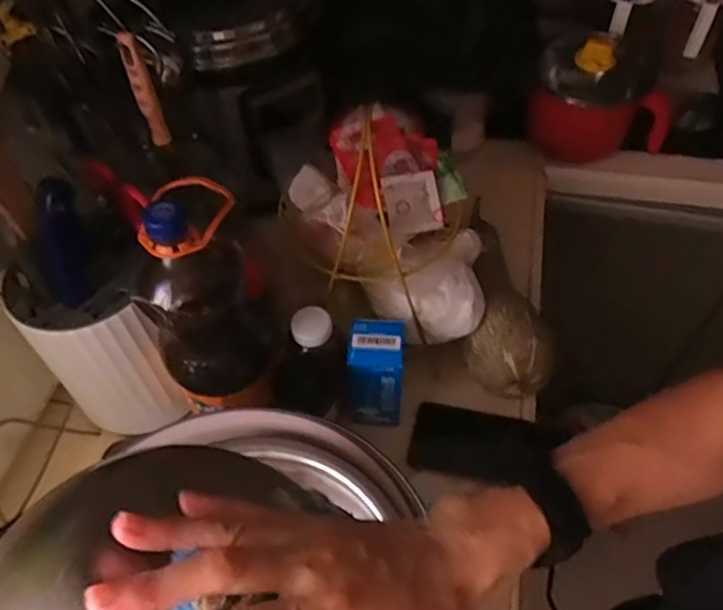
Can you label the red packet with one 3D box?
[{"bbox_3d":[0.042,-0.147,0.670,0.127,0.045,0.137,-10,80,-12],"label":"red packet"}]

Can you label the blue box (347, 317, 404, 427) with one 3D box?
[{"bbox_3d":[0.015,0.075,0.647,0.057,0.133,0.057,2,53,4],"label":"blue box"}]

